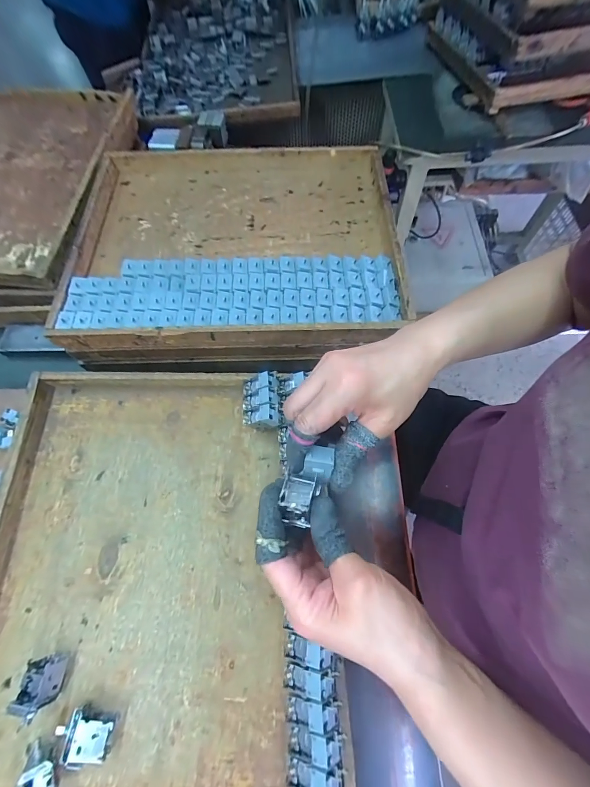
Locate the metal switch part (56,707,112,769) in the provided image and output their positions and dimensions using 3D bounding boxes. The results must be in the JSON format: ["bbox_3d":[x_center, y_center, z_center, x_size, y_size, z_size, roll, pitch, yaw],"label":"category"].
[{"bbox_3d":[-0.208,0.341,0.332,0.052,0.024,0.039,10,67,6],"label":"metal switch part"}]

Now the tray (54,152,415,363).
[{"bbox_3d":[-0.090,-0.250,0.558,0.494,0.079,0.406,-2,68,2],"label":"tray"}]

